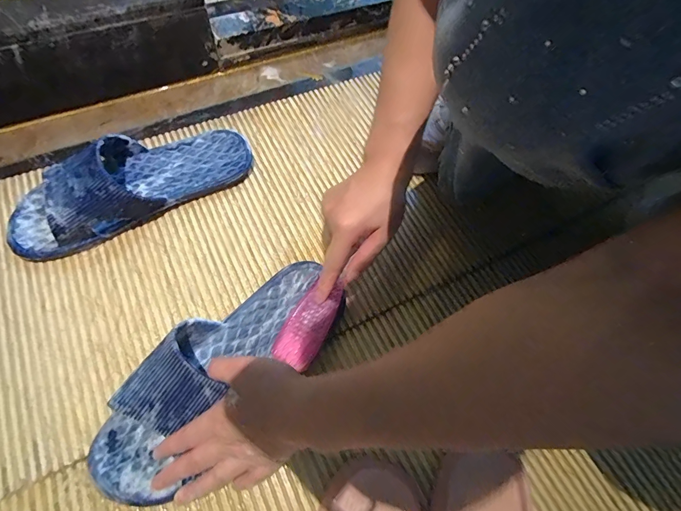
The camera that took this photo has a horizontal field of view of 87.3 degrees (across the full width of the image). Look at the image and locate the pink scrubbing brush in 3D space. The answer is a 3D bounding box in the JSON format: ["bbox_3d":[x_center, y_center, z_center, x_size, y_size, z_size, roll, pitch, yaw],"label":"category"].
[{"bbox_3d":[-0.033,0.068,0.360,0.045,0.034,0.085,22,64,7],"label":"pink scrubbing brush"}]

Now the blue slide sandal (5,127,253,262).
[{"bbox_3d":[-0.247,-0.093,0.420,0.277,0.067,0.109,-33,70,-18],"label":"blue slide sandal"}]

